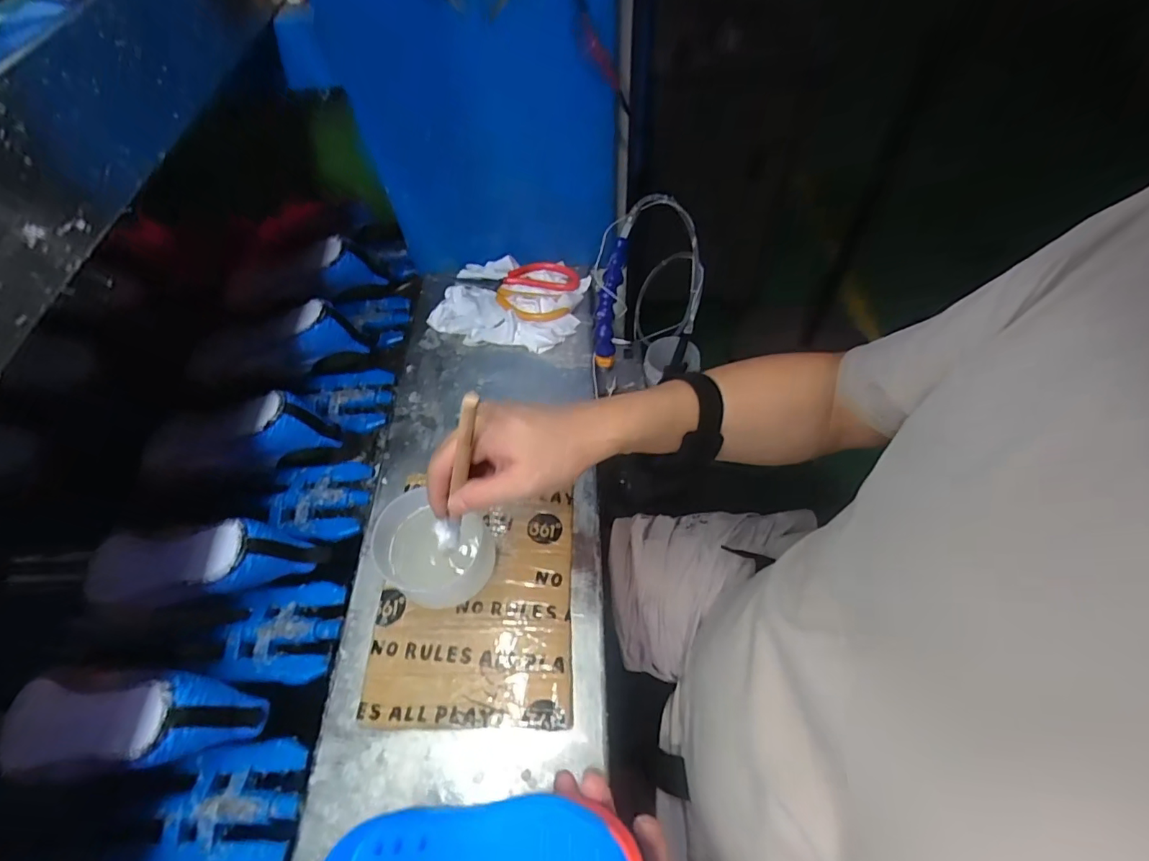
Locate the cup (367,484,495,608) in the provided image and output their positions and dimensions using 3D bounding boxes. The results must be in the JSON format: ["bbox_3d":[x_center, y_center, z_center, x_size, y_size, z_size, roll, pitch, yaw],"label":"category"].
[{"bbox_3d":[-0.125,0.109,0.463,0.091,0.072,0.088,-1,59,1],"label":"cup"}]

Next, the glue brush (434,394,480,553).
[{"bbox_3d":[-0.085,0.038,0.367,0.018,0.174,0.012,-15,55,-31],"label":"glue brush"}]

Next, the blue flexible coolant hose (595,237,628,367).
[{"bbox_3d":[0.041,-0.147,0.594,0.024,0.034,0.145,10,103,11],"label":"blue flexible coolant hose"}]

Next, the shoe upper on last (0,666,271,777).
[{"bbox_3d":[-0.380,0.243,0.430,0.223,0.094,0.078,-1,59,2],"label":"shoe upper on last"}]

